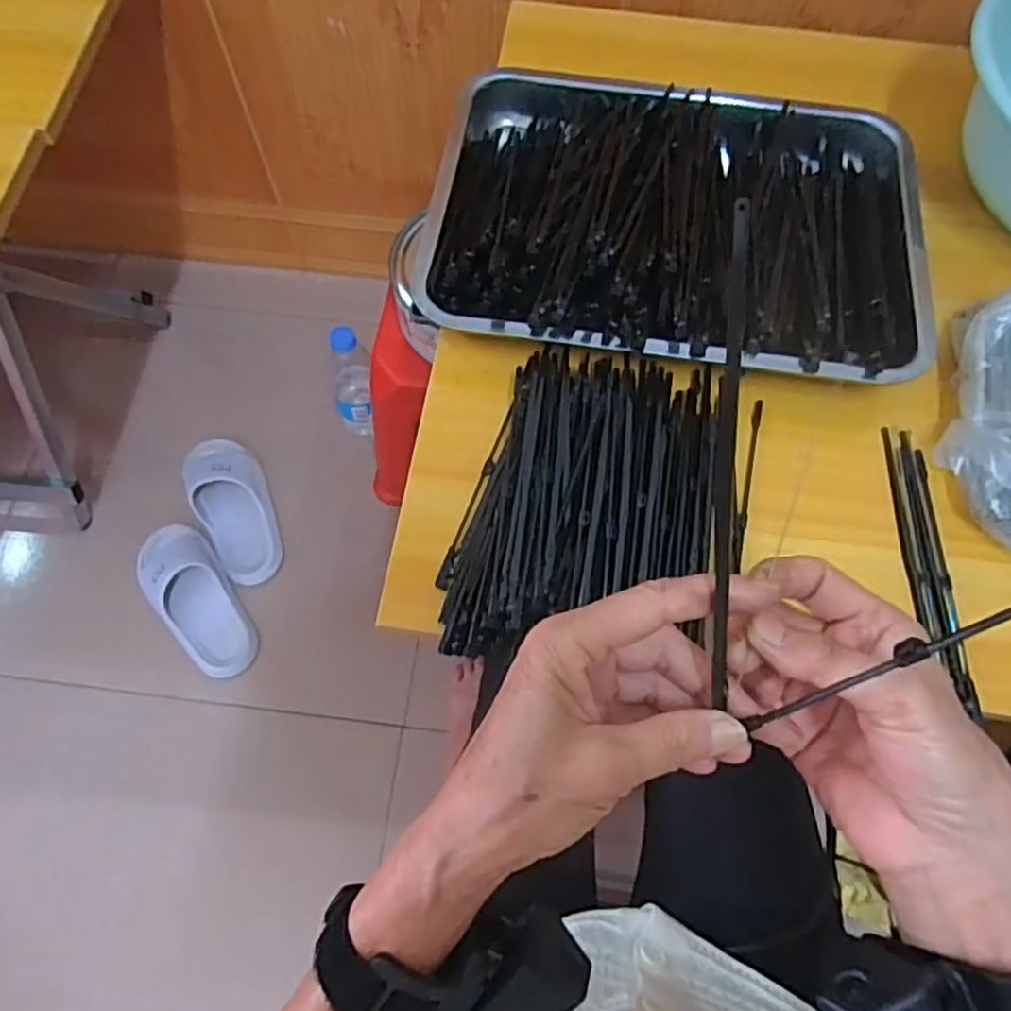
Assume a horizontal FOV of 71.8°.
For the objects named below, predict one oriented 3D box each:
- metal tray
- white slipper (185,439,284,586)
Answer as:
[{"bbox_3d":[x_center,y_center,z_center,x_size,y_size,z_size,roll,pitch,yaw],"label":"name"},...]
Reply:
[{"bbox_3d":[0.121,-0.213,0.496,0.335,0.032,0.247,9,68,3],"label":"metal tray"},{"bbox_3d":[-0.370,0.002,0.953,0.094,0.058,0.208,-27,71,-12],"label":"white slipper"}]

